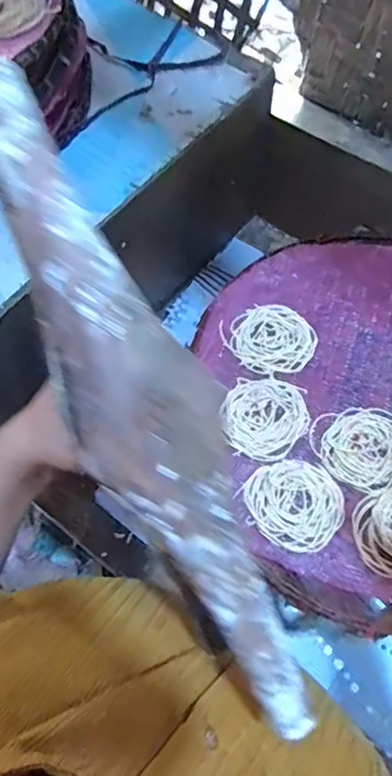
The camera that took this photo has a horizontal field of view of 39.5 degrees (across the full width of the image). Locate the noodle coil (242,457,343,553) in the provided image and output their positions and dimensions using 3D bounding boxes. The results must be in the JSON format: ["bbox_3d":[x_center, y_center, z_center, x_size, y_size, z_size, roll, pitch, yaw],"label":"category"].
[{"bbox_3d":[0.081,0.093,0.449,0.077,0.004,0.072,0,63,-1],"label":"noodle coil"}]

